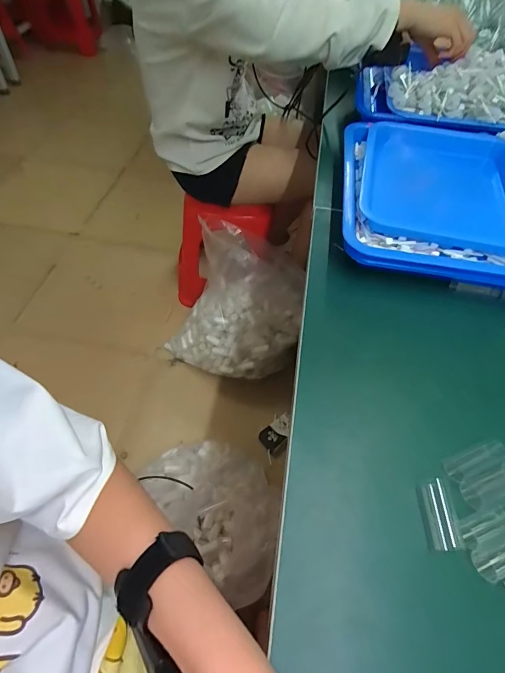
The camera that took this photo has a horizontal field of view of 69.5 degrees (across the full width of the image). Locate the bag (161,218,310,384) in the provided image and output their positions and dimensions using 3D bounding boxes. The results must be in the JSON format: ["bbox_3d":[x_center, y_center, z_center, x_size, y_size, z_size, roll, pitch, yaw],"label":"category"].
[{"bbox_3d":[-0.045,-0.086,1.070,0.353,0.419,0.307,25,57,12],"label":"bag"}]

